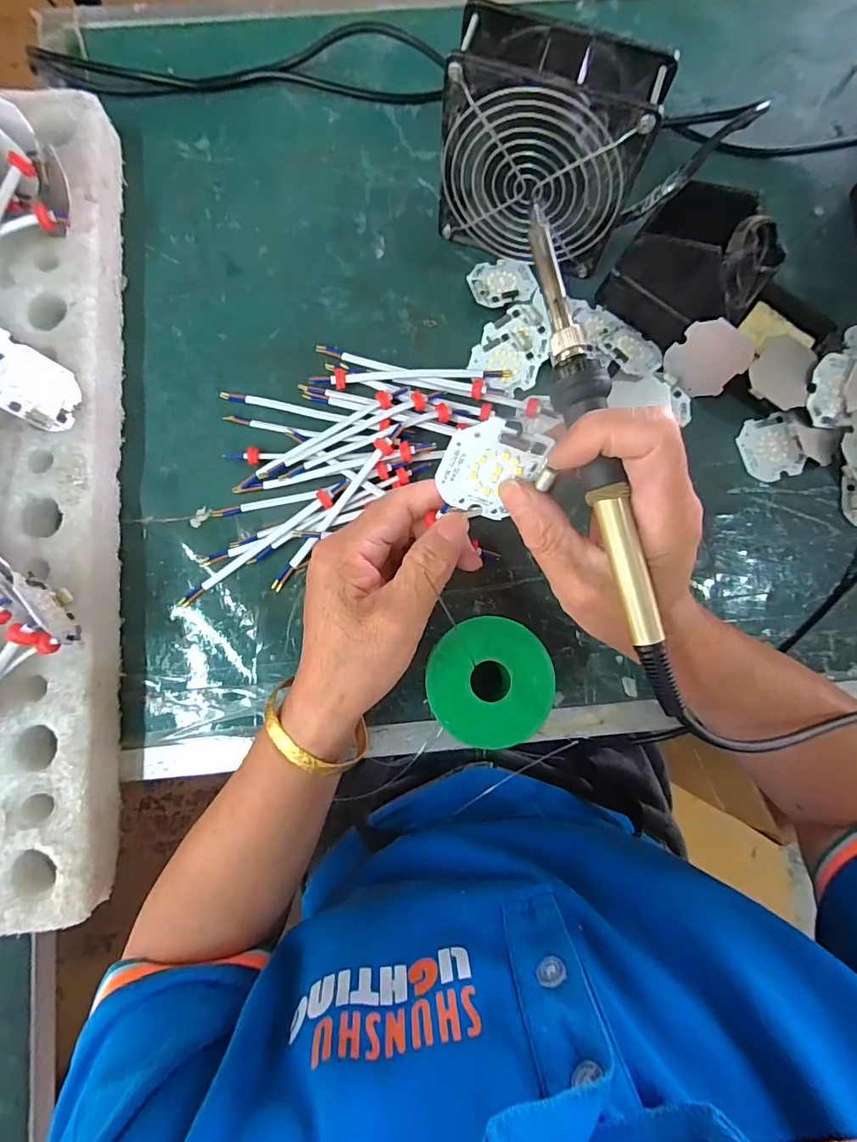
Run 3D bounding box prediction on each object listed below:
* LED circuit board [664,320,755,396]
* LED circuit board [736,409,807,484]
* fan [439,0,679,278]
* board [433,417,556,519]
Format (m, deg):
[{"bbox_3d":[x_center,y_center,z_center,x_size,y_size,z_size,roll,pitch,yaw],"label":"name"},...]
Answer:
[{"bbox_3d":[0.193,-0.147,0.337,0.045,0.045,0.004,43,45,2],"label":"LED circuit board"},{"bbox_3d":[0.246,-0.088,0.350,0.038,0.010,0.046,-20,83,-3],"label":"LED circuit board"},{"bbox_3d":[0.069,-0.258,0.312,0.118,0.118,0.045,17,83,2],"label":"fan"},{"bbox_3d":[0.026,-0.043,0.212,0.041,0.045,0.004,17,43,-12],"label":"board"}]

